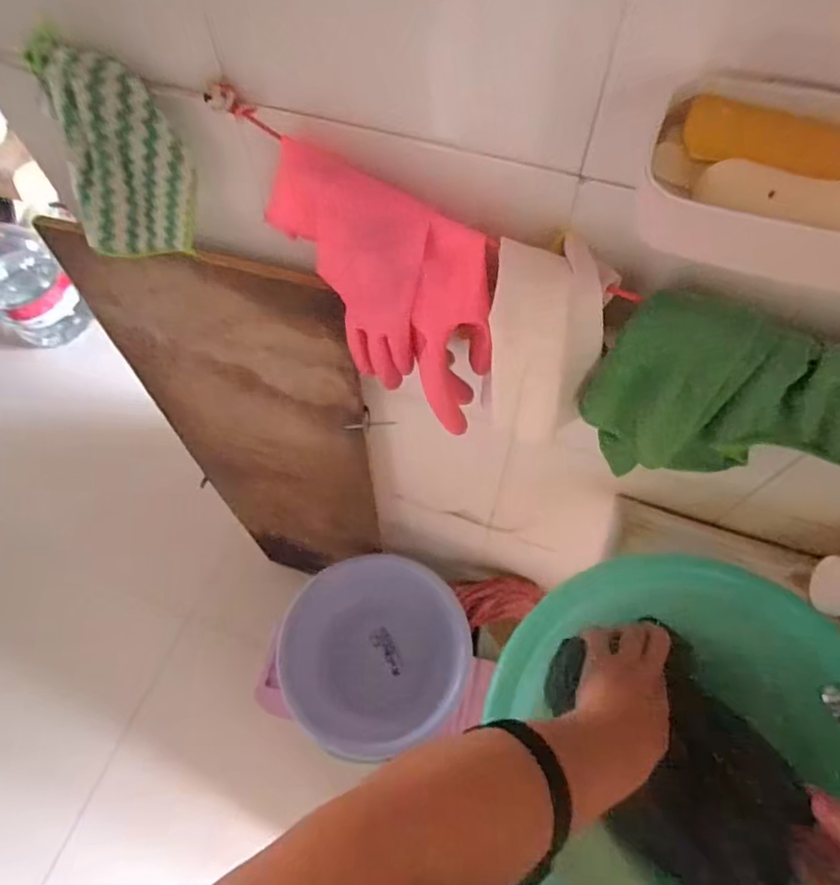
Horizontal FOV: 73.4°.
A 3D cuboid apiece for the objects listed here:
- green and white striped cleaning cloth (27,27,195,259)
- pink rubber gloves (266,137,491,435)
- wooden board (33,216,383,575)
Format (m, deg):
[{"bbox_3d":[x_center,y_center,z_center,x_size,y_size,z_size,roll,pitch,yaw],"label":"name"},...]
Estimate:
[{"bbox_3d":[-0.224,-0.216,0.429,0.087,0.155,0.060,-16,38,-10],"label":"green and white striped cleaning cloth"},{"bbox_3d":[-0.030,-0.124,0.438,0.204,0.160,0.068,36,69,18],"label":"pink rubber gloves"},{"bbox_3d":[-0.210,0.037,0.849,0.346,0.797,0.031,13,59,11],"label":"wooden board"}]

